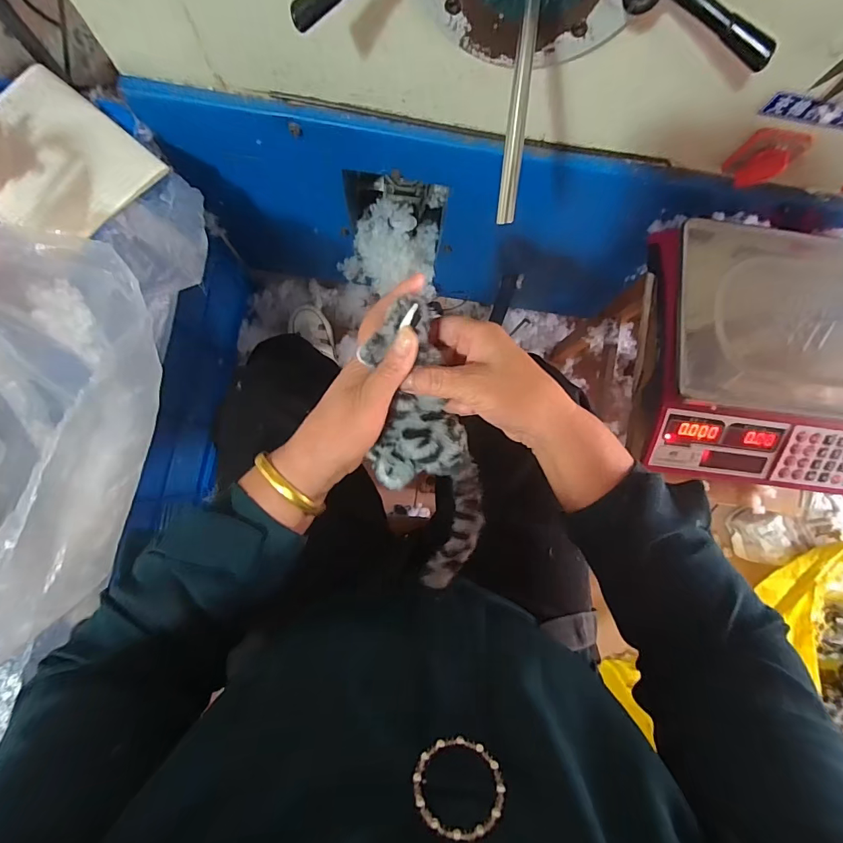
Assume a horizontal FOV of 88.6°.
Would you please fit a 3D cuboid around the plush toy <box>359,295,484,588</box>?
[{"bbox_3d":[0.000,0.017,0.330,0.076,0.052,0.205,-15,106,-5],"label":"plush toy"}]

